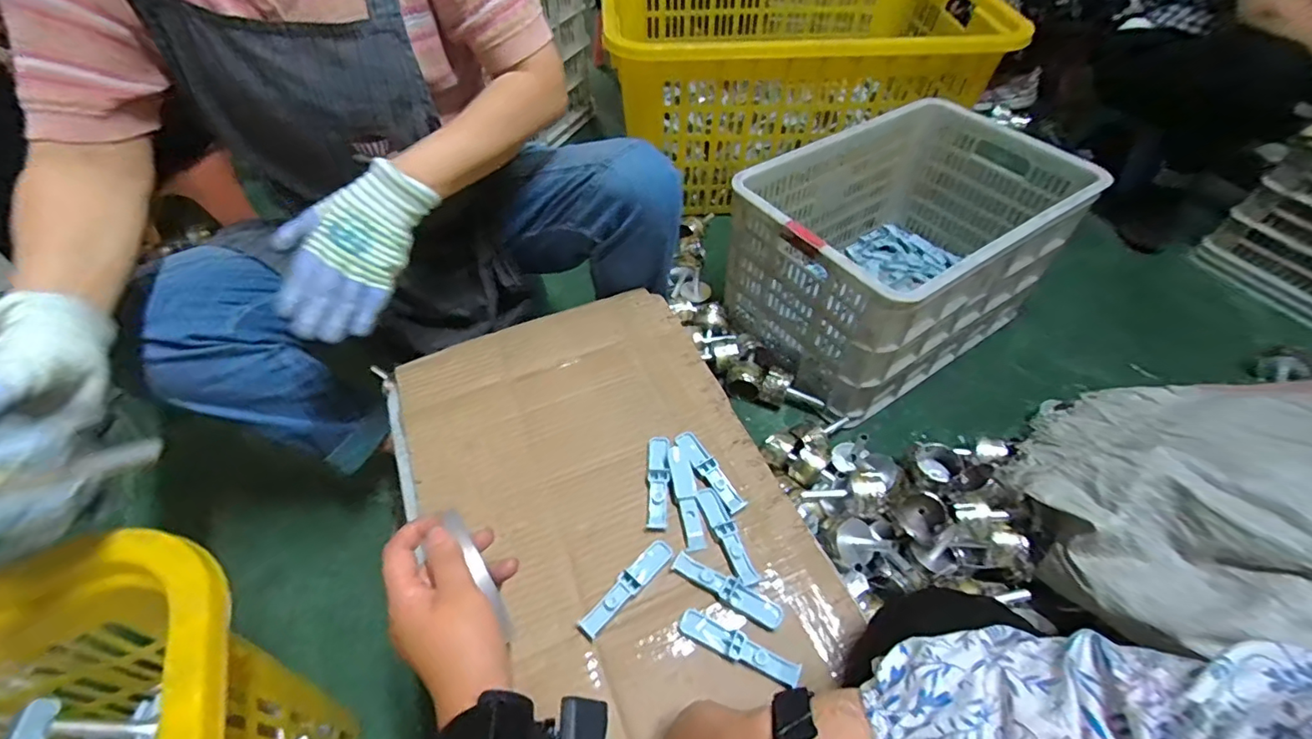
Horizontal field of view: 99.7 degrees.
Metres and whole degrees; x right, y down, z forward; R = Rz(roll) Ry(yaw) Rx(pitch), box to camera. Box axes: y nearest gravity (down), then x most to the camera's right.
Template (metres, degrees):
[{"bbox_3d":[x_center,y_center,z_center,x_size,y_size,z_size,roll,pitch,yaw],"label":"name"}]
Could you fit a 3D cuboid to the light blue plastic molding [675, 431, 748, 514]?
[{"bbox_3d":[0.054,0.102,0.555,0.024,0.014,0.096,-24,55,-19],"label":"light blue plastic molding"}]

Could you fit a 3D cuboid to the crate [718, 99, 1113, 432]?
[{"bbox_3d":[0.432,-0.221,0.994,0.555,0.294,0.385,-29,56,-22],"label":"crate"}]

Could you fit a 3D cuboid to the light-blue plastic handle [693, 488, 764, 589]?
[{"bbox_3d":[0.066,0.153,0.512,0.022,0.010,0.096,-19,53,-15],"label":"light-blue plastic handle"}]

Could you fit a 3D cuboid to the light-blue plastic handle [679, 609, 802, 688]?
[{"bbox_3d":[0.067,0.224,0.448,0.100,0.005,0.021,19,53,15],"label":"light-blue plastic handle"}]

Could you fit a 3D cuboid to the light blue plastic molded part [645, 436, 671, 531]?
[{"bbox_3d":[0.002,0.108,0.540,0.021,0.006,0.097,1,51,1],"label":"light blue plastic molded part"}]

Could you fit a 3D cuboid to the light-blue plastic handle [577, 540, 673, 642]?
[{"bbox_3d":[-0.025,0.187,0.476,0.021,0.012,0.101,35,59,25],"label":"light-blue plastic handle"}]

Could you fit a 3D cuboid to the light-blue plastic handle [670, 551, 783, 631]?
[{"bbox_3d":[0.062,0.187,0.477,0.098,0.006,0.025,28,56,21],"label":"light-blue plastic handle"}]

